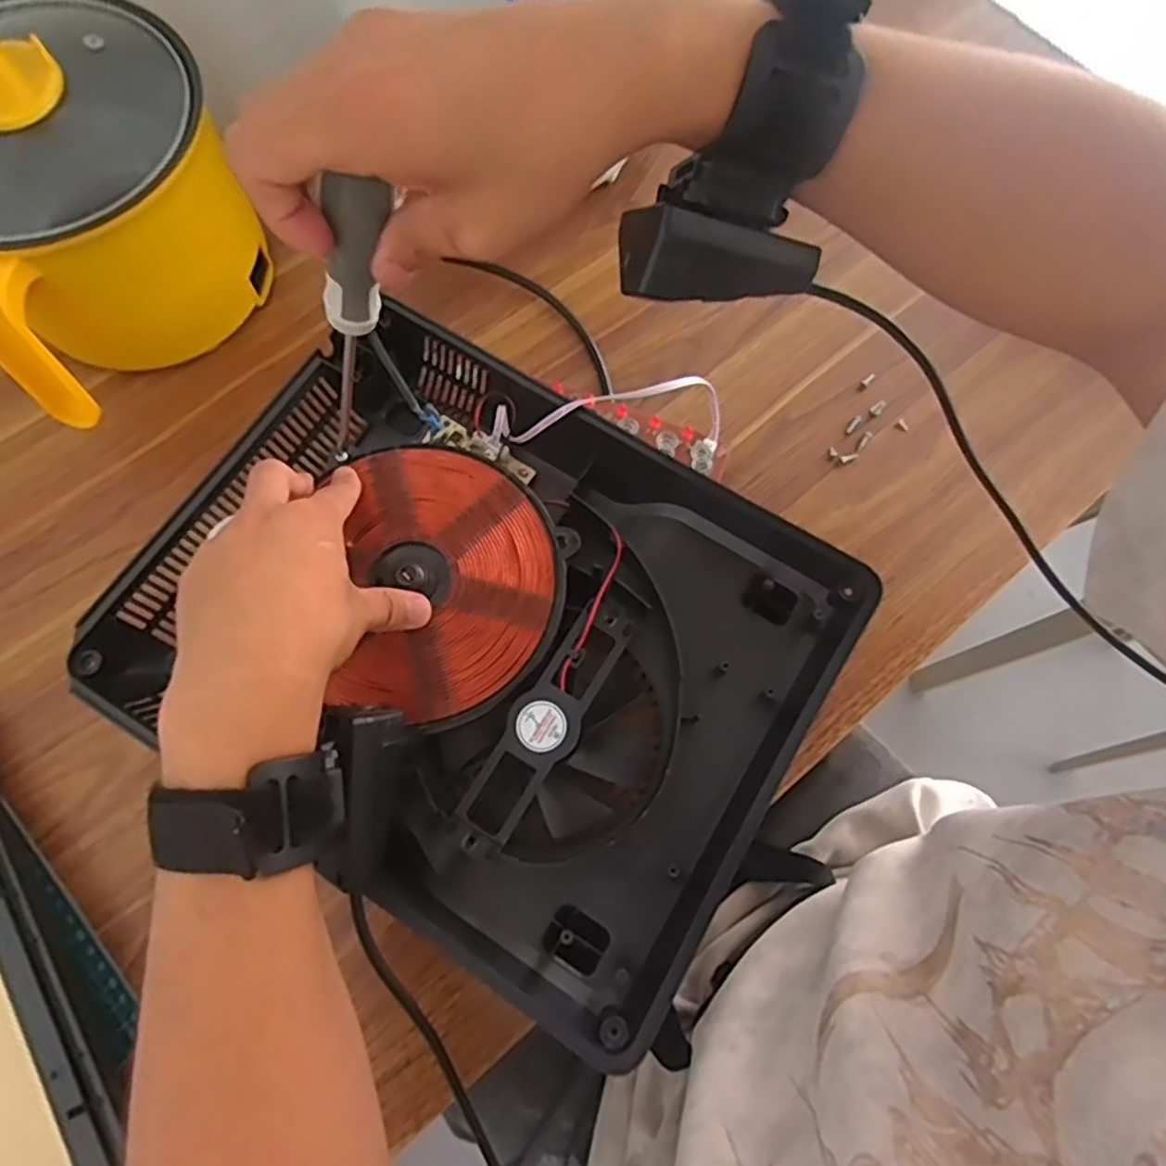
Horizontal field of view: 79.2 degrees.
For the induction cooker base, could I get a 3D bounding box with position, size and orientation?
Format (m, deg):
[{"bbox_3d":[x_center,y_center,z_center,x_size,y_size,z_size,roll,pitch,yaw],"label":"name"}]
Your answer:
[{"bbox_3d":[-0.050,0.027,0.382,0.351,0.053,0.270,31,72,10],"label":"induction cooker base"}]

